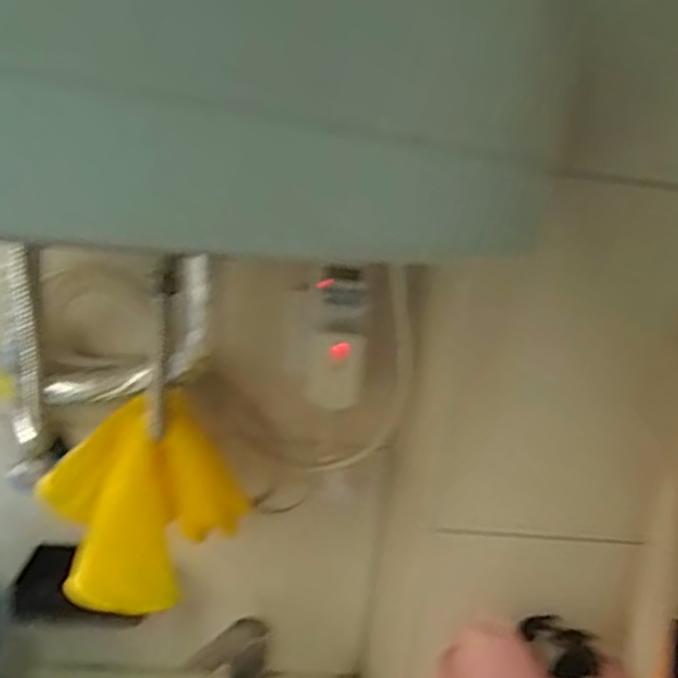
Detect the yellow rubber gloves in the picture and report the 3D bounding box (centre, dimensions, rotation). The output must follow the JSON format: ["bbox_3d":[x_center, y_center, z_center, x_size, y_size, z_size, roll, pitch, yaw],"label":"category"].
[{"bbox_3d":[-0.176,0.140,0.589,0.168,0.162,0.050,11,12,18],"label":"yellow rubber gloves"}]

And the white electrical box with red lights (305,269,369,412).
[{"bbox_3d":[-0.002,-0.002,0.675,0.053,0.124,0.041,6,12,-3],"label":"white electrical box with red lights"}]

